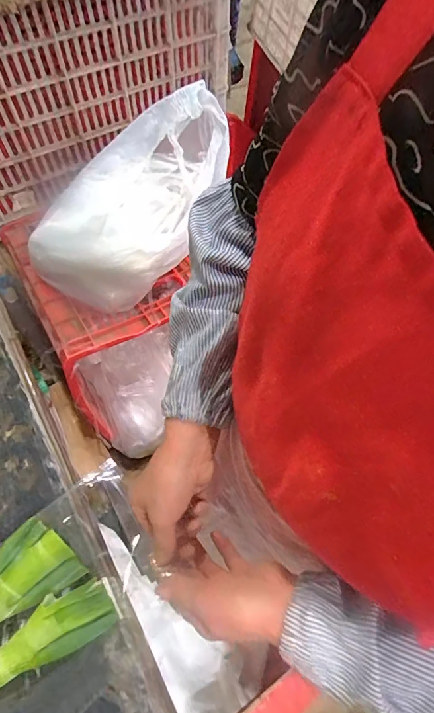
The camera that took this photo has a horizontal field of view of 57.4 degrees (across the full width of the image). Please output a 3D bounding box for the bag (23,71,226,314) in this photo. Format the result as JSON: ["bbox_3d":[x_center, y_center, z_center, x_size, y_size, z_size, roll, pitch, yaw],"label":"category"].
[{"bbox_3d":[-0.150,-0.326,0.777,0.272,0.214,0.426,22,63,9],"label":"bag"}]

